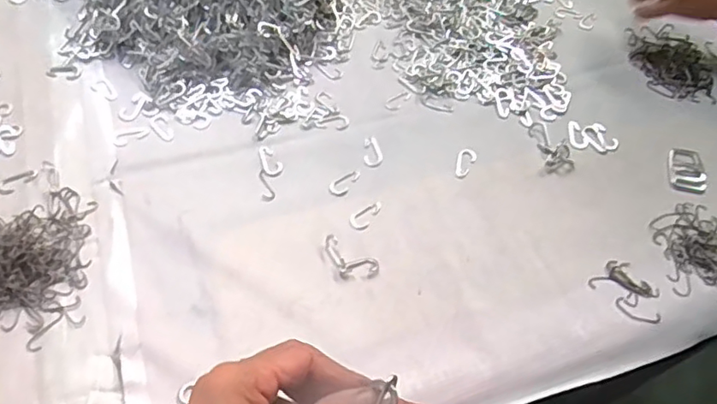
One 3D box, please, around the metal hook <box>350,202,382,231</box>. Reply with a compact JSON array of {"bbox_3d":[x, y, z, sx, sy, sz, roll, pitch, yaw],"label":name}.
[{"bbox_3d":[0.009,0.014,0.559,0.037,0.004,0.020,-27,62,-19],"label":"metal hook"}]

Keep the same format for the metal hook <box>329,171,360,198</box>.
[{"bbox_3d":[-0.013,-0.019,0.578,0.037,0.004,0.019,-36,65,-23],"label":"metal hook"}]

